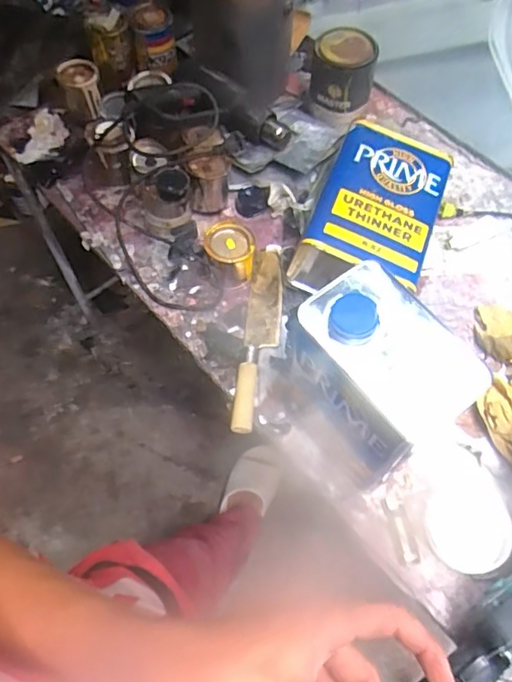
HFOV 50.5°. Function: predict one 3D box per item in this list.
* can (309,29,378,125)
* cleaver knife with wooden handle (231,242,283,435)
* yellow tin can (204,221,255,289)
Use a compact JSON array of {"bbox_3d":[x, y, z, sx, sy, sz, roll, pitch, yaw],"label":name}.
[{"bbox_3d":[0.145,-0.449,0.917,0.104,0.109,0.100,-1,61,2],"label":"can"},{"bbox_3d":[0.007,-0.014,0.782,0.050,0.021,0.310,4,61,5],"label":"cleaver knife with wooden handle"},{"bbox_3d":[-0.037,-0.128,0.809,0.069,0.075,0.069,-1,61,2],"label":"yellow tin can"}]

